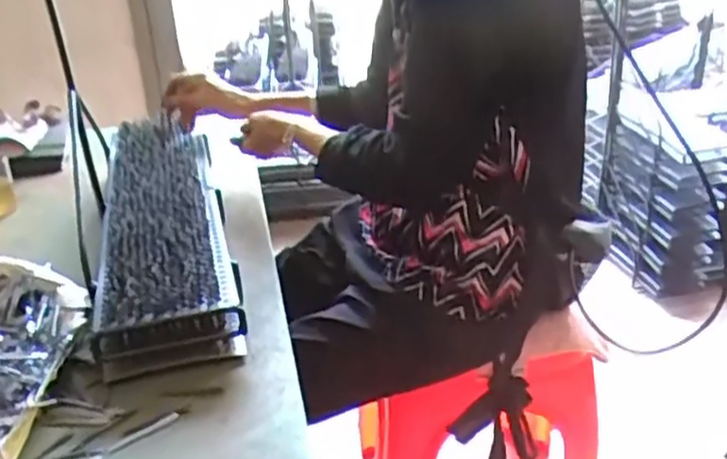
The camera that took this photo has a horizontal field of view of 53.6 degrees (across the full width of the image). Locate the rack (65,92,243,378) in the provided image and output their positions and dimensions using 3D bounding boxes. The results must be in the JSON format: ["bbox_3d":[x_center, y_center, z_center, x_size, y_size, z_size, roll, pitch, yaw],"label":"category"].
[{"bbox_3d":[-0.281,-0.020,0.978,0.166,0.081,0.617,-9,28,-13],"label":"rack"}]

